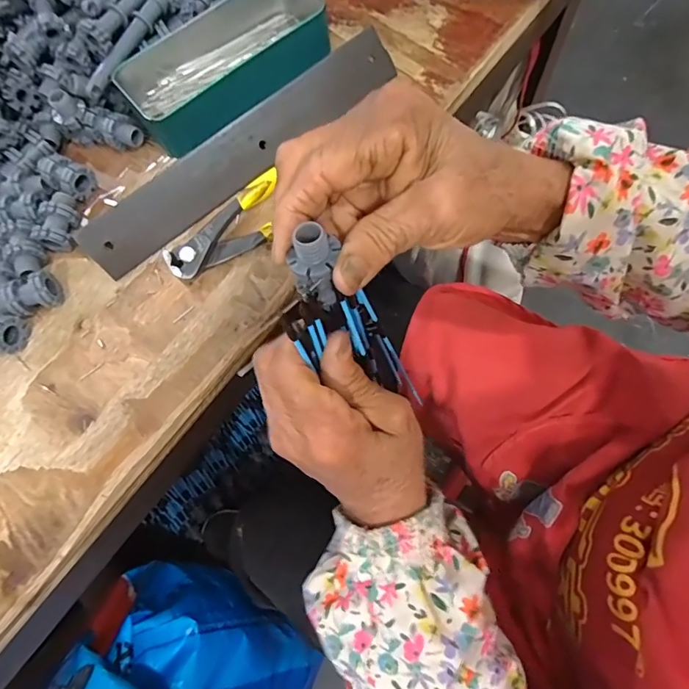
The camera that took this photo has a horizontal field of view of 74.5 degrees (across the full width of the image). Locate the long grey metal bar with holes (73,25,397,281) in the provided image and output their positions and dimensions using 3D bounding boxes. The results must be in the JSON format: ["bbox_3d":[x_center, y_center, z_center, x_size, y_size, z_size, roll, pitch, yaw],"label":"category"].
[{"bbox_3d":[-0.073,-0.140,0.323,0.247,0.031,0.040,-39,120,-8],"label":"long grey metal bar with holes"}]

